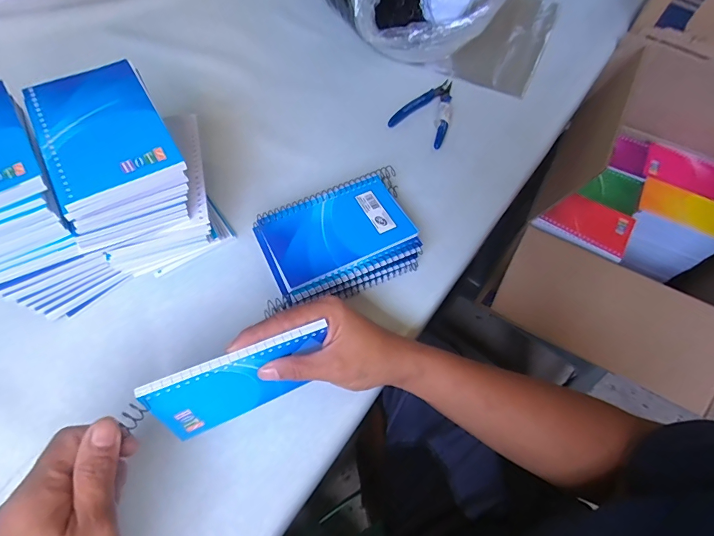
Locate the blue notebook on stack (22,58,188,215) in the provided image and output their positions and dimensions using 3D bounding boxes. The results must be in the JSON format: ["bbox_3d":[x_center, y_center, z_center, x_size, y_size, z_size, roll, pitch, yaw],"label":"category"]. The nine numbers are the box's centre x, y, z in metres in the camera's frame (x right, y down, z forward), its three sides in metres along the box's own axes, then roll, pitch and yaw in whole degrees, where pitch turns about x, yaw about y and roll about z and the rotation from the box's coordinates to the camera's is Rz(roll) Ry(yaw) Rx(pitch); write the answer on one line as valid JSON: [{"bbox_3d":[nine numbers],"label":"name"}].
[{"bbox_3d":[-0.191,-0.106,0.304,0.082,0.009,0.128,-27,67,-17],"label":"blue notebook on stack"}]

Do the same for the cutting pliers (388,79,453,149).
[{"bbox_3d":[0.097,-0.199,0.509,0.070,0.011,0.111,32,64,13],"label":"cutting pliers"}]

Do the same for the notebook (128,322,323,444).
[{"bbox_3d":[-0.081,0.086,0.302,0.125,0.081,0.008,-21,52,-14],"label":"notebook"}]

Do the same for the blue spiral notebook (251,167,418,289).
[{"bbox_3d":[-0.015,-0.043,0.386,0.141,0.006,0.083,-24,66,-16],"label":"blue spiral notebook"}]

